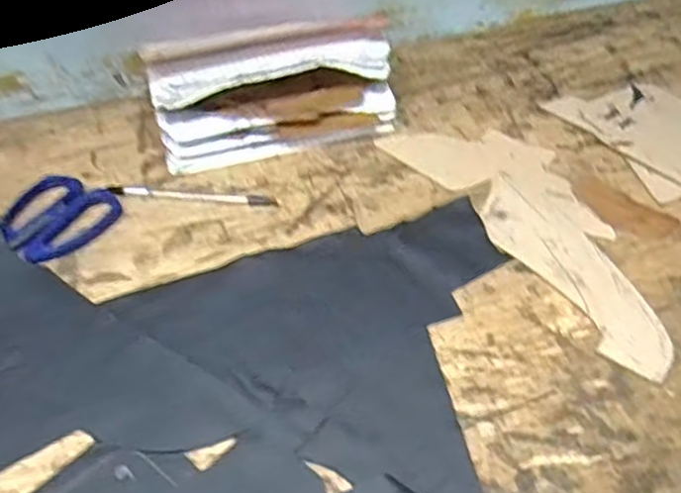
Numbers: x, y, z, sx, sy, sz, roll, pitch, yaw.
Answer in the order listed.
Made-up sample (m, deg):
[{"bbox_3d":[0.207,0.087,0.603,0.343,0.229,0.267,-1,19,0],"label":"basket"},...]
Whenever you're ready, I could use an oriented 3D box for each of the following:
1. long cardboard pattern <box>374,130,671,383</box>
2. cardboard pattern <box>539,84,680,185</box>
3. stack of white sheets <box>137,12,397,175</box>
[{"bbox_3d":[0.149,-0.023,0.524,0.097,0.004,0.274,-25,50,-19],"label":"long cardboard pattern"},{"bbox_3d":[0.275,-0.093,0.580,0.103,0.004,0.180,-30,52,-23],"label":"cardboard pattern"},{"bbox_3d":[-0.057,-0.134,0.590,0.197,0.078,0.086,-11,47,-7],"label":"stack of white sheets"}]

